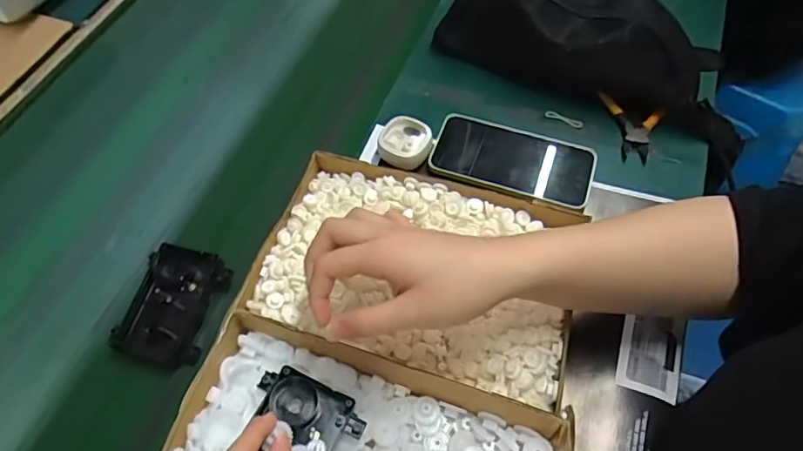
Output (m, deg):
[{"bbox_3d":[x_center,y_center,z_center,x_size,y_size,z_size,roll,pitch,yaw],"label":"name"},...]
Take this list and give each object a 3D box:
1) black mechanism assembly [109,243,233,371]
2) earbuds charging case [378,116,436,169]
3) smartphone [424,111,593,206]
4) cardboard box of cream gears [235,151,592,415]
[{"bbox_3d":[-0.204,0.071,0.475,0.073,0.031,0.102,12,60,9],"label":"black mechanism assembly"},{"bbox_3d":[0.004,-0.087,0.549,0.051,0.023,0.051,26,63,17],"label":"earbuds charging case"},{"bbox_3d":[0.116,-0.069,0.552,0.163,0.010,0.083,15,61,11],"label":"smartphone"},{"bbox_3d":[0.016,0.043,0.462,0.260,0.046,0.179,14,60,10],"label":"cardboard box of cream gears"}]

